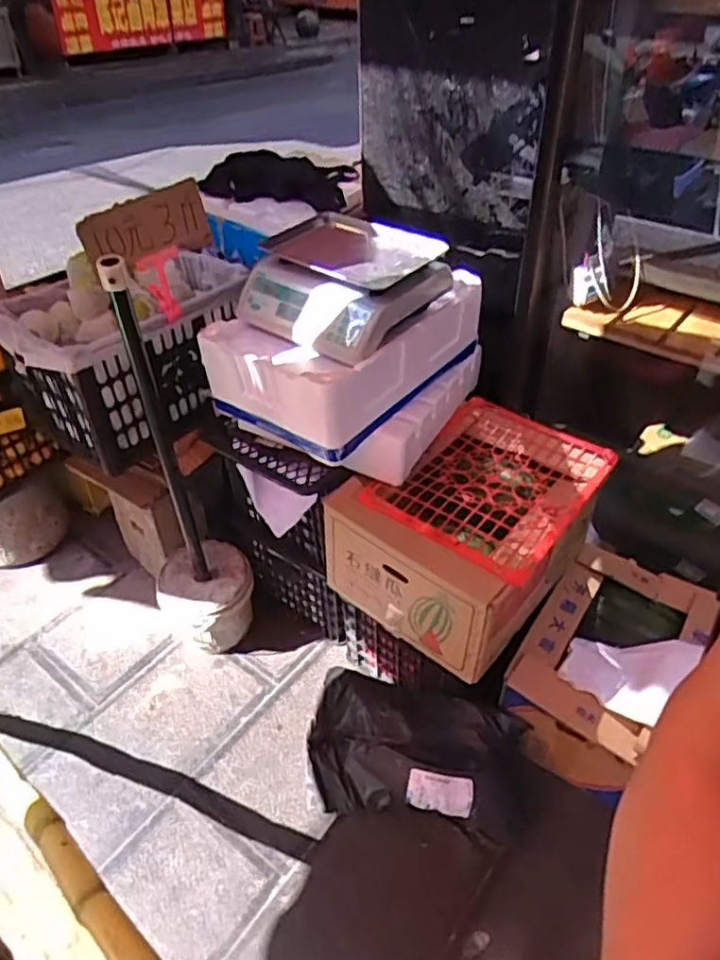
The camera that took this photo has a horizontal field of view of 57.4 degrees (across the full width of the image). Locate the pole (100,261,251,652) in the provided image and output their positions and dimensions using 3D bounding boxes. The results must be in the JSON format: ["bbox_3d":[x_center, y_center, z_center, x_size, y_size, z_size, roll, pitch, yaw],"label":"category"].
[{"bbox_3d":[-0.375,0.000,1.371,0.216,1.015,0.229,-13,41,-15],"label":"pole"}]

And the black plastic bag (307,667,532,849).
[{"bbox_3d":[0.122,0.570,1.378,0.440,0.159,0.261,8,40,11],"label":"black plastic bag"}]

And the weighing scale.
[{"bbox_3d":[-0.039,-0.404,1.334,0.332,0.120,0.325,24,45,27],"label":"weighing scale"}]

